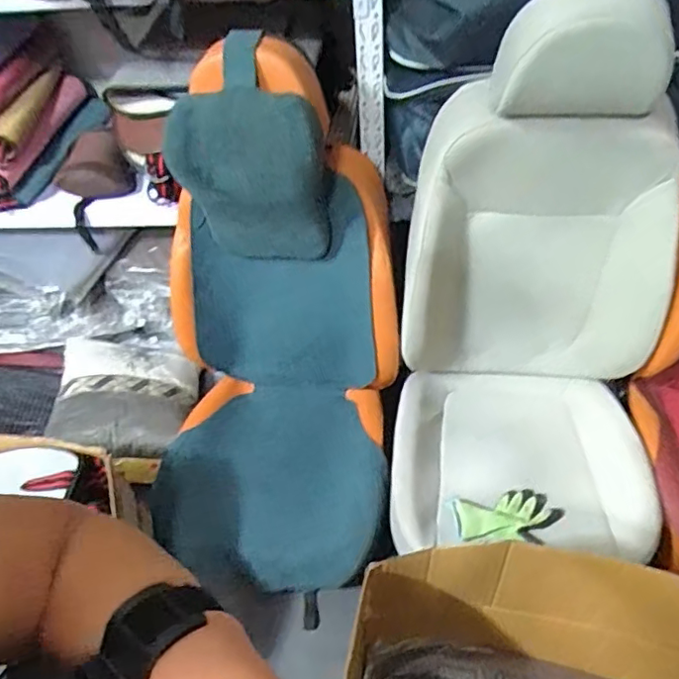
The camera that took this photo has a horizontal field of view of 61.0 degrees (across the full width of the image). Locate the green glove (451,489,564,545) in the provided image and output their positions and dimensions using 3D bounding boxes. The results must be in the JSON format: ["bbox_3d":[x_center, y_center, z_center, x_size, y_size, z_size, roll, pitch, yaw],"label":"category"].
[{"bbox_3d":[0.311,0.328,1.059,0.201,0.026,0.102,-4,44,-16],"label":"green glove"}]

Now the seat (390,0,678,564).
[{"bbox_3d":[0.351,-0.051,0.987,0.497,0.844,0.455,4,46,9],"label":"seat"}]

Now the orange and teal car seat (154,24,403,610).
[{"bbox_3d":[-0.159,-0.028,1.169,0.555,0.811,0.660,-5,46,0],"label":"orange and teal car seat"}]

